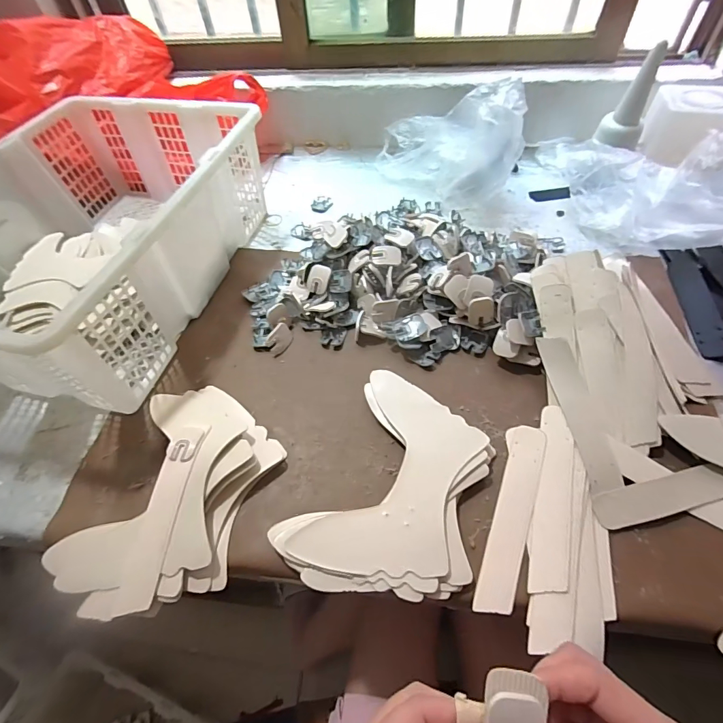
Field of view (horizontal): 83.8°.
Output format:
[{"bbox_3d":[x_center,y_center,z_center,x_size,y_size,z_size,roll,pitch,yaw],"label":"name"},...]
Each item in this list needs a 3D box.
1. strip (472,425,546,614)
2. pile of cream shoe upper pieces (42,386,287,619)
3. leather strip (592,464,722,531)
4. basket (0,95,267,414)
[{"bbox_3d":[0.148,0.145,0.393,0.037,0.005,0.182,12,58,19],"label":"strip"},{"bbox_3d":[-0.190,0.128,0.410,0.163,0.038,0.226,14,56,14],"label":"pile of cream shoe upper pieces"},{"bbox_3d":[0.299,0.128,0.387,0.154,0.008,0.035,-12,67,-7],"label":"leather strip"},{"bbox_3d":[-0.362,-0.181,0.564,0.352,0.163,0.473,13,56,14],"label":"basket"}]

